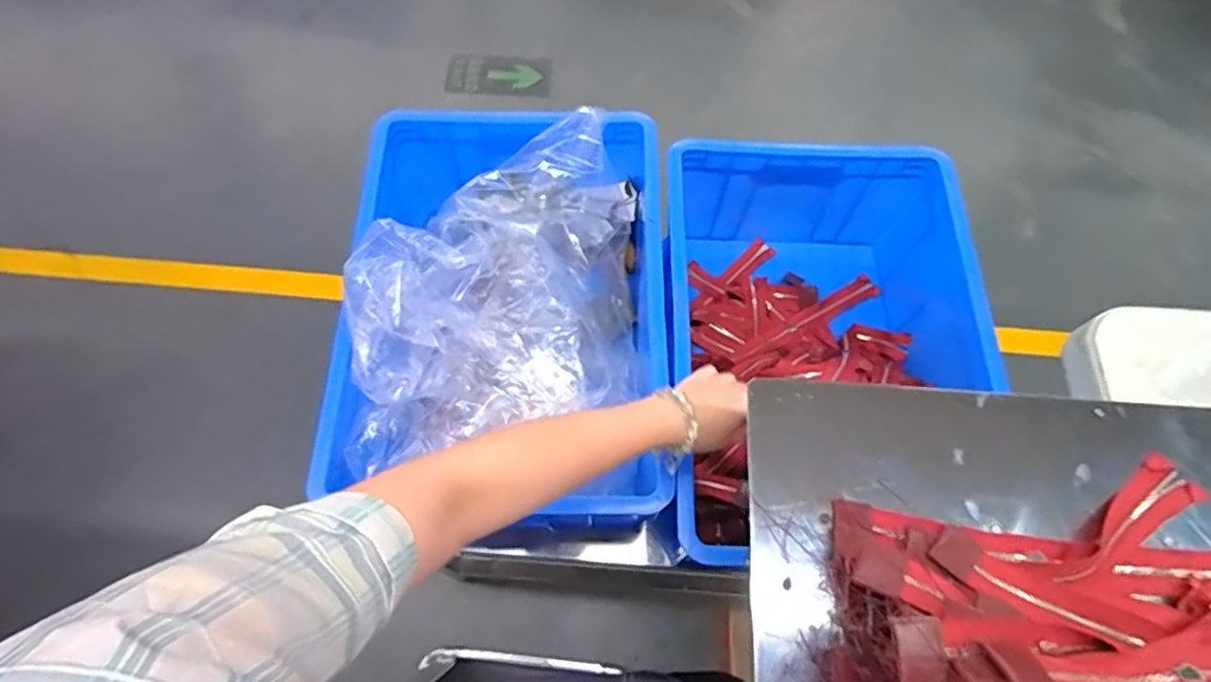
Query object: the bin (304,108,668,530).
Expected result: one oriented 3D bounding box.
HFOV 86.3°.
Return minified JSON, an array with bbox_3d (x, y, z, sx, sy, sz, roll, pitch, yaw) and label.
[{"bbox_3d":[-0.118,-0.044,0.807,0.357,0.244,0.512,2,66,0],"label":"bin"}]

